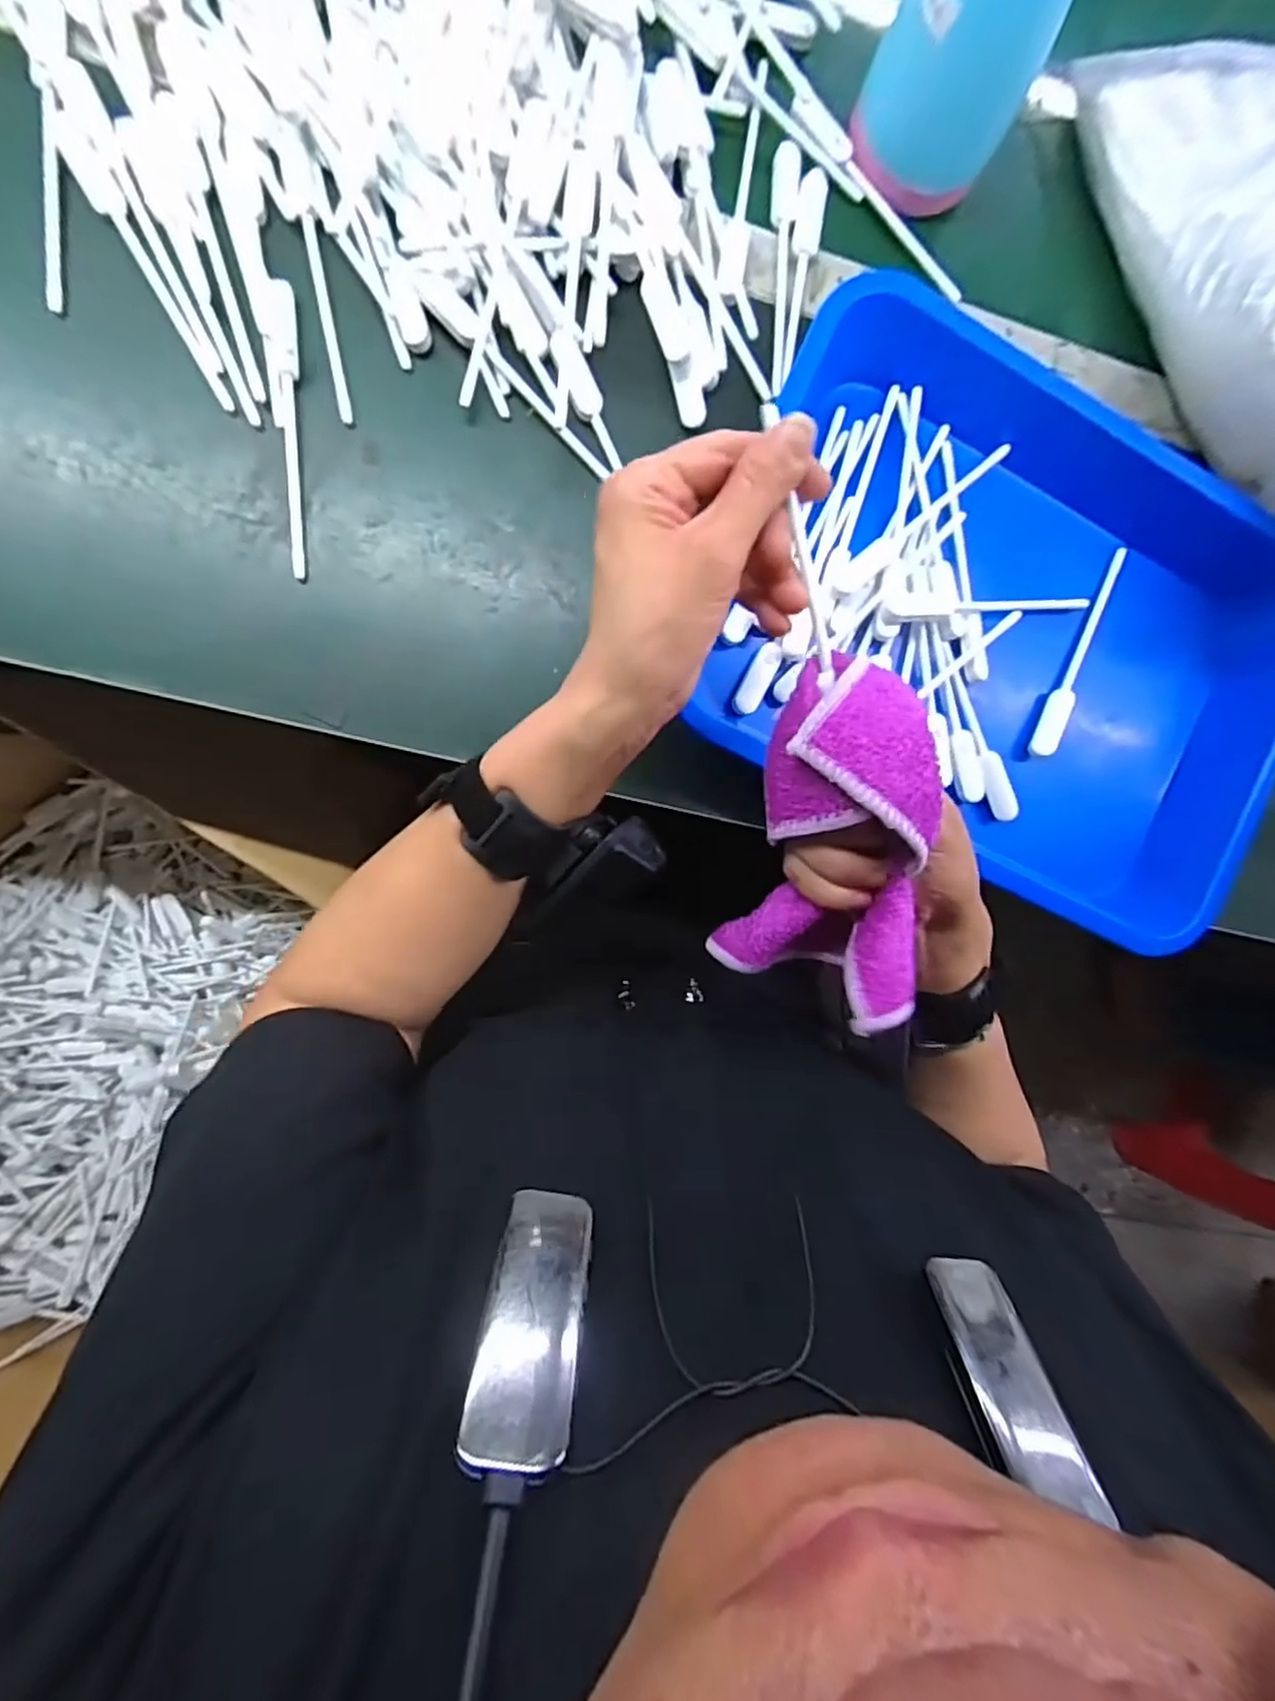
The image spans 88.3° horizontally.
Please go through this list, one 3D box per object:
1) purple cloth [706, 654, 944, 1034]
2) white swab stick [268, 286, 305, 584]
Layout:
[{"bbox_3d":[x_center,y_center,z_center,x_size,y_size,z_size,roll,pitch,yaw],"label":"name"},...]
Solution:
[{"bbox_3d":[0.081,-0.003,0.278,0.070,0.060,0.143,-1,111,-6],"label":"purple cloth"},{"bbox_3d":[-0.182,-0.221,0.346,0.012,0.008,0.146,-3,93,-9],"label":"white swab stick"}]

